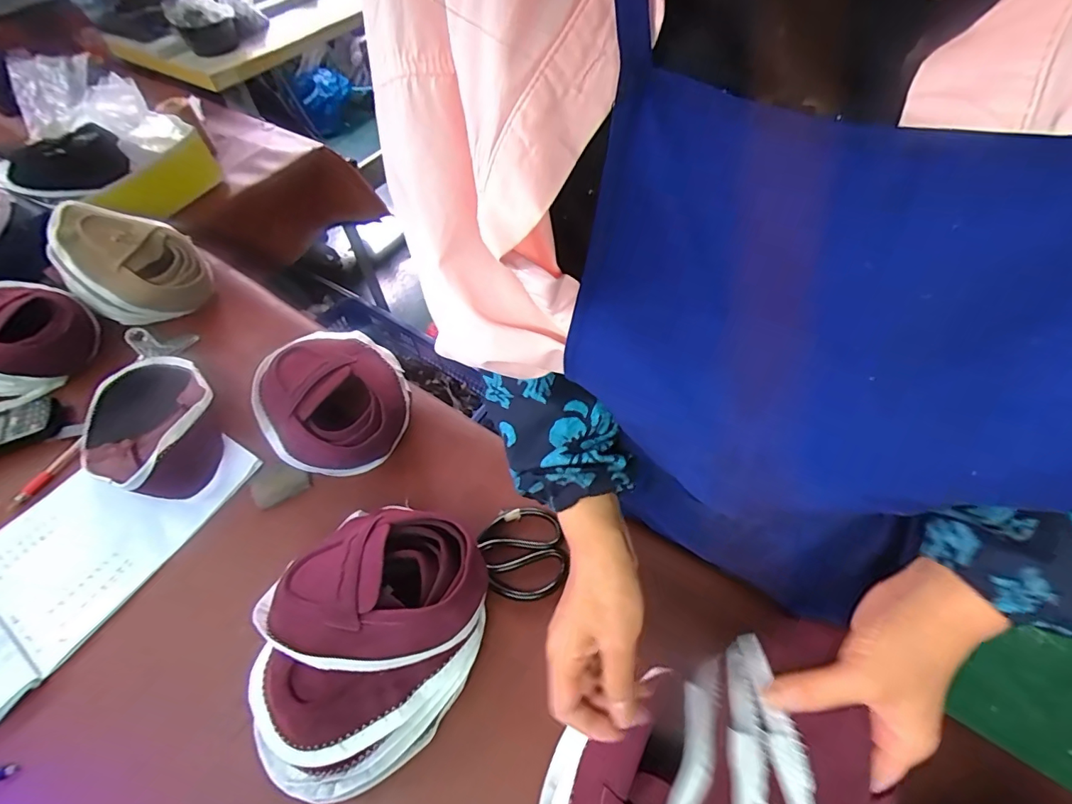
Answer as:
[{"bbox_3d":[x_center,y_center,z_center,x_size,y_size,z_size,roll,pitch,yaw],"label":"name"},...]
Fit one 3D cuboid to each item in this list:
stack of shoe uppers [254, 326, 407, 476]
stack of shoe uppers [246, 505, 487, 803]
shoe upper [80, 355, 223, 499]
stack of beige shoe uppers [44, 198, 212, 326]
[{"bbox_3d":[-0.271,-0.003,0.642,0.222,0.090,0.183,15,58,13],"label":"stack of shoe uppers"},{"bbox_3d":[-0.174,0.224,0.467,0.194,0.109,0.256,29,62,20],"label":"stack of shoe uppers"},{"bbox_3d":[-0.522,0.032,0.667,0.255,0.077,0.169,26,62,35],"label":"shoe upper"},{"bbox_3d":[-0.654,-0.229,0.788,0.227,0.126,0.163,16,58,13],"label":"stack of beige shoe uppers"}]

